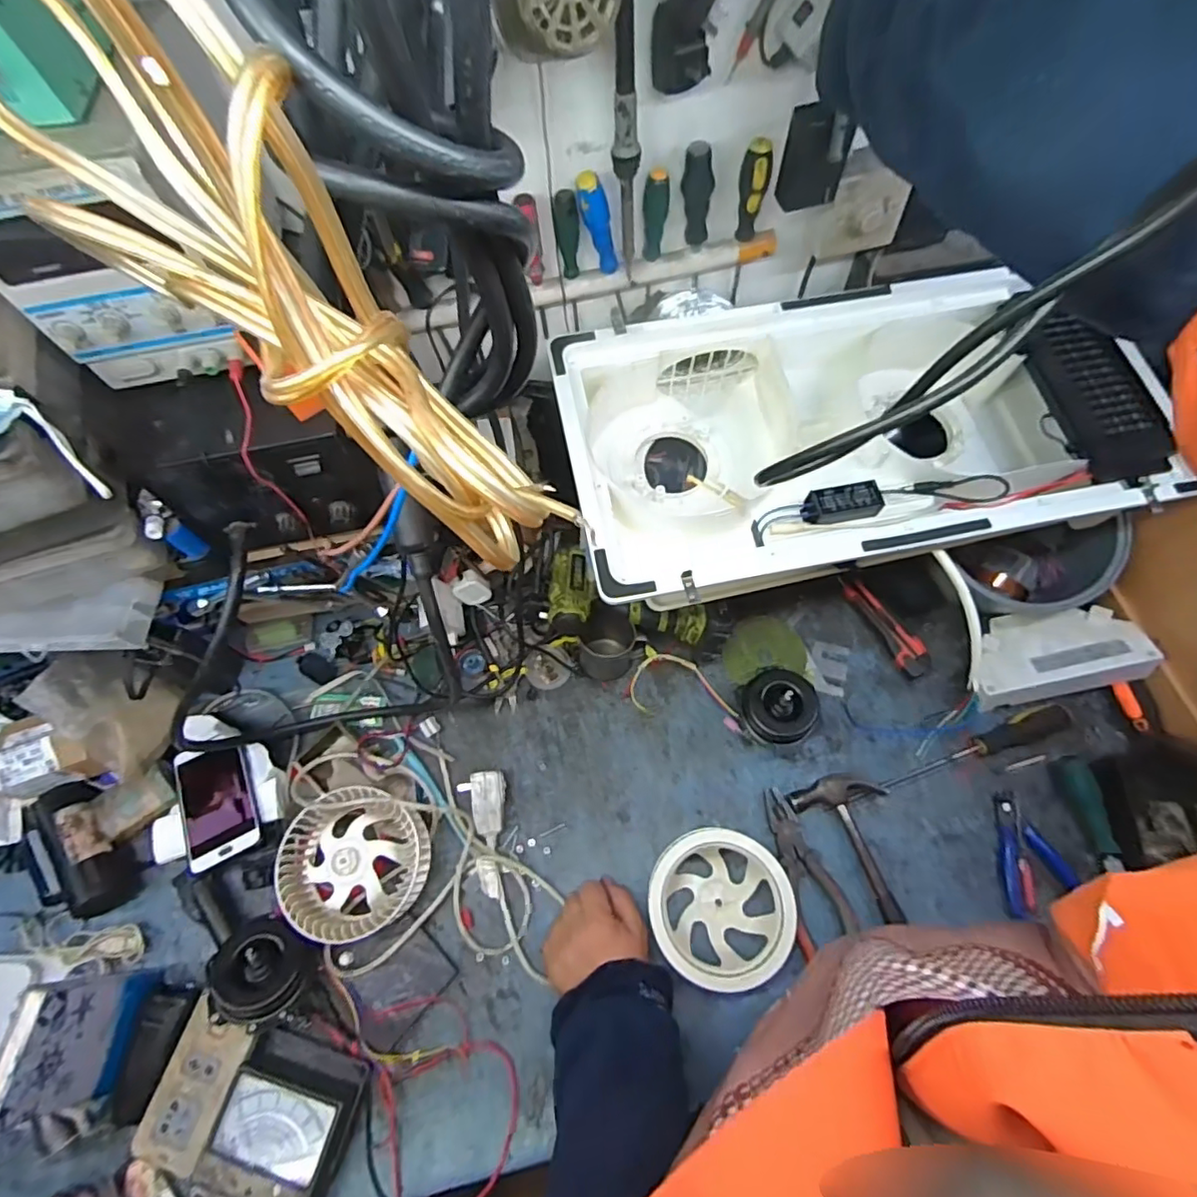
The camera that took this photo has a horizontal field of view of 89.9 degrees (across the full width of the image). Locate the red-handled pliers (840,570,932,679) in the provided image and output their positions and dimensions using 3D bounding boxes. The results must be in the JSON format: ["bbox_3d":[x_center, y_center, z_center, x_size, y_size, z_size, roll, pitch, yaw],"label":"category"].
[{"bbox_3d":[0.368,0.028,0.776,0.039,0.023,0.160,-26,65,-10],"label":"red-handled pliers"}]

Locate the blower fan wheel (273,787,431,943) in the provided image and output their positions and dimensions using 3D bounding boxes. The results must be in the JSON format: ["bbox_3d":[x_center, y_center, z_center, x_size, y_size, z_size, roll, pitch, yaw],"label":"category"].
[{"bbox_3d":[-0.269,0.288,0.654,0.149,0.064,0.142,-1,64,2],"label":"blower fan wheel"}]

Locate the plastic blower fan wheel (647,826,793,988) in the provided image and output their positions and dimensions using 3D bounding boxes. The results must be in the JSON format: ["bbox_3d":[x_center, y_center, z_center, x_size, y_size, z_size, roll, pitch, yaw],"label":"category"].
[{"bbox_3d":[0.124,0.317,0.621,0.137,0.066,0.139,-1,64,2],"label":"plastic blower fan wheel"}]

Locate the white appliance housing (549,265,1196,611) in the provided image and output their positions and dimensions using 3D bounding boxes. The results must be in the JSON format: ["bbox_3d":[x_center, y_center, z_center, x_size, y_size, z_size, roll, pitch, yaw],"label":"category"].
[{"bbox_3d":[0.233,-0.159,0.643,0.514,0.144,0.300,-10,64,-2],"label":"white appliance housing"}]

